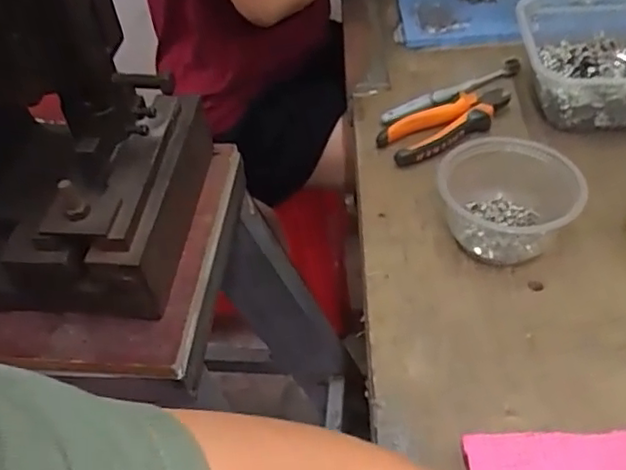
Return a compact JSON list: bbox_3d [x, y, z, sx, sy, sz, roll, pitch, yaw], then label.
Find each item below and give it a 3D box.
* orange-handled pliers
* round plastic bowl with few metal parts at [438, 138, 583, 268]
[{"bbox_3d":[0.140,-0.116,0.660,0.147,0.019,0.058,-24,48,-15],"label":"orange-handled pliers"},{"bbox_3d":[0.165,-0.029,0.545,0.110,0.062,0.109,-3,46,4],"label":"round plastic bowl with few metal parts"}]

